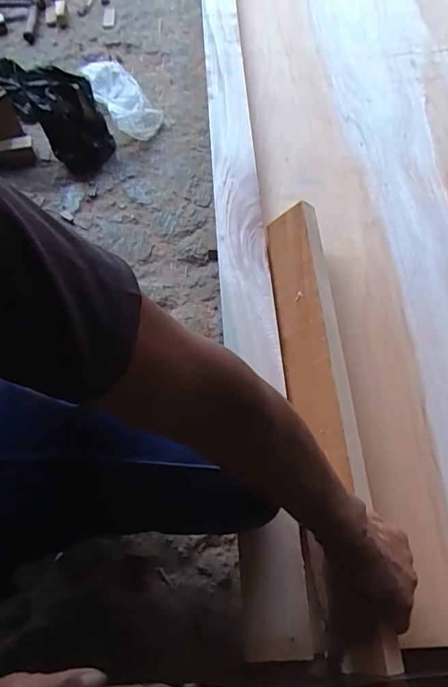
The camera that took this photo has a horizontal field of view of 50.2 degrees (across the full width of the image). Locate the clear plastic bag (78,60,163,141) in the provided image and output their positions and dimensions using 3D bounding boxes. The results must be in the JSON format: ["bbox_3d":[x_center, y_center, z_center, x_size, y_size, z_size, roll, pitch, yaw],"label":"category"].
[{"bbox_3d":[-0.230,-0.540,1.040,0.110,0.042,0.258,-34,65,-14],"label":"clear plastic bag"}]

